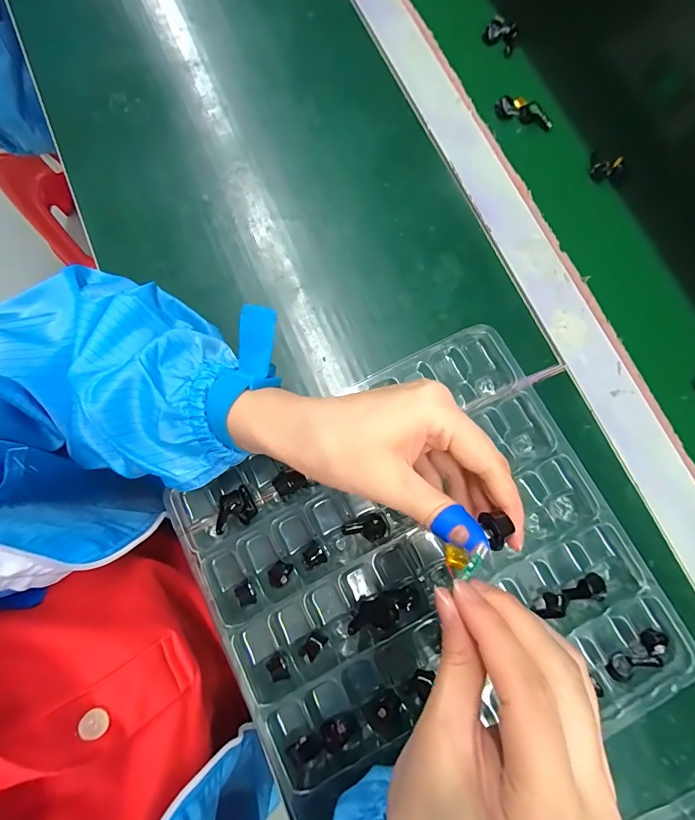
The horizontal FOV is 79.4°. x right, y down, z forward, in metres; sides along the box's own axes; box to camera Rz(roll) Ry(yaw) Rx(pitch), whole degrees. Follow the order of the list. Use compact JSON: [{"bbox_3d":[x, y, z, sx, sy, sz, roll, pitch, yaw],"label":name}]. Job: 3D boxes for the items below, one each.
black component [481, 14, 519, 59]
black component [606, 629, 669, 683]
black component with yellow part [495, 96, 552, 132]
[{"bbox_3d":[0.143,-0.346,0.387,0.030,0.015,0.022,35,81,9],"label":"black component"},{"bbox_3d":[0.180,0.152,0.257,0.040,0.005,0.019,-42,79,7],"label":"black component"},{"bbox_3d":[0.158,-0.264,0.370,0.052,0.010,0.017,25,79,7],"label":"black component with yellow part"}]

